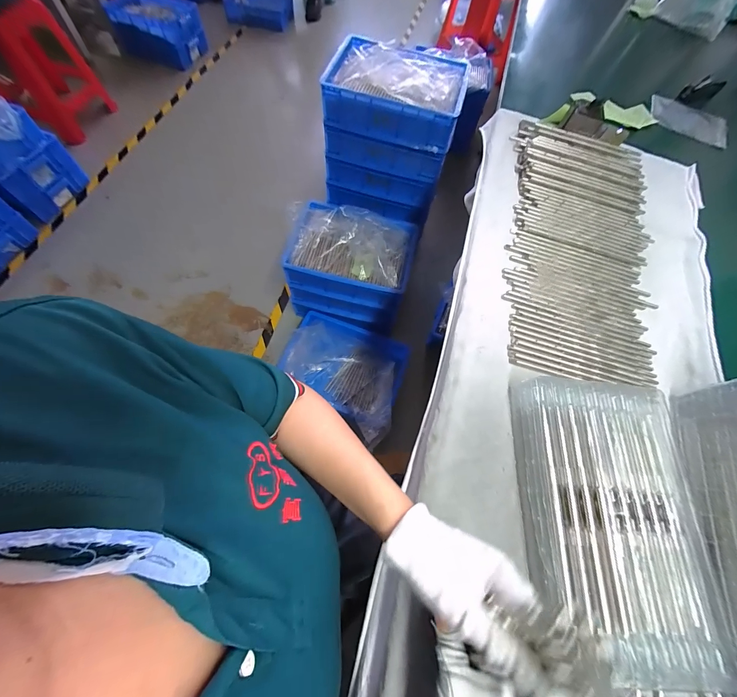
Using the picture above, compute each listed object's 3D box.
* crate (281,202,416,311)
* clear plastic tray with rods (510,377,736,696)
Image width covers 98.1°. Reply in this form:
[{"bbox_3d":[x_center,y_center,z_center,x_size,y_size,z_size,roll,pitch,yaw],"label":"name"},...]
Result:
[{"bbox_3d":[-0.052,-0.328,1.080,0.399,0.151,0.287,12,65,2],"label":"crate"},{"bbox_3d":[0.268,0.178,0.353,0.191,0.033,0.284,7,65,0],"label":"clear plastic tray with rods"}]

